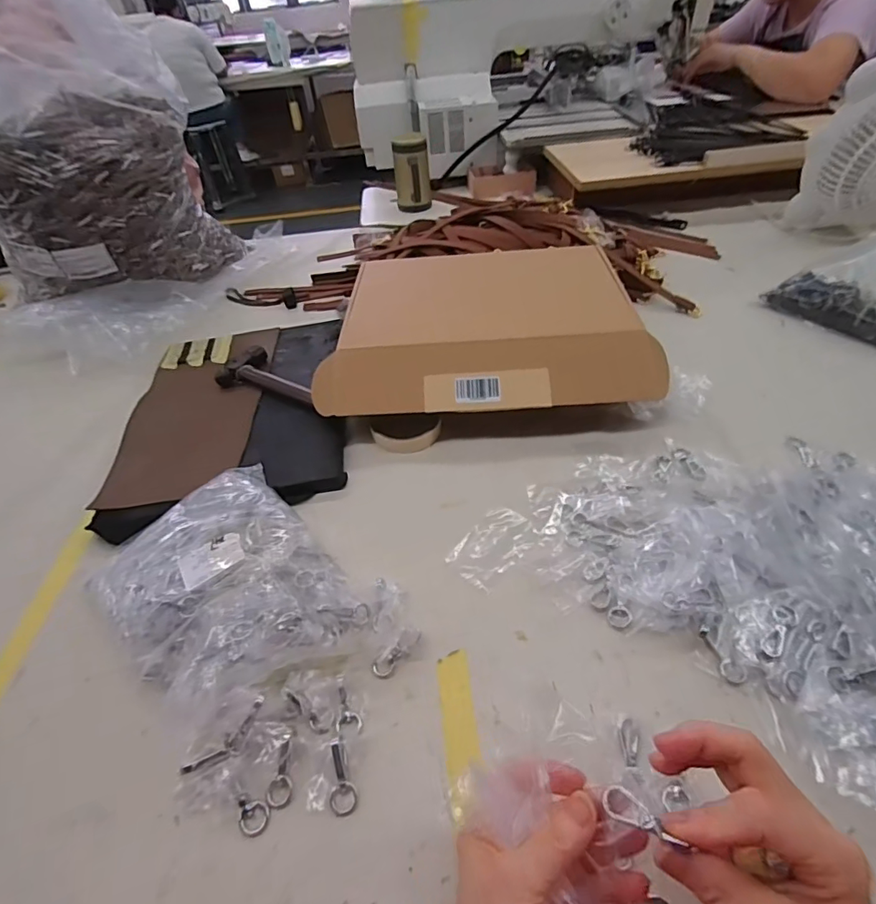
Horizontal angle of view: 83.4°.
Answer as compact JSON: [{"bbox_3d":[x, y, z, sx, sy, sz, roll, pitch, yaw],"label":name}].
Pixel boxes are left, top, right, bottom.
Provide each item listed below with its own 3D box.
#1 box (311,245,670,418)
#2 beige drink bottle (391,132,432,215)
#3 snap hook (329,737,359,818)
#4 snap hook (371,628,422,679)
[{"bbox_3d":[0.051,-0.165,0.623,0.399,0.070,0.277,-4,44,2],"label":"box"},{"bbox_3d":[-0.061,-0.671,1.197,0.084,0.163,0.084,-7,44,-2],"label":"beige drink bottle"},{"bbox_3d":[-0.066,0.222,0.337,0.018,0.012,0.045,-11,67,-5],"label":"snap hook"},{"bbox_3d":[-0.033,0.158,0.388,0.016,0.007,0.045,43,76,5],"label":"snap hook"}]

